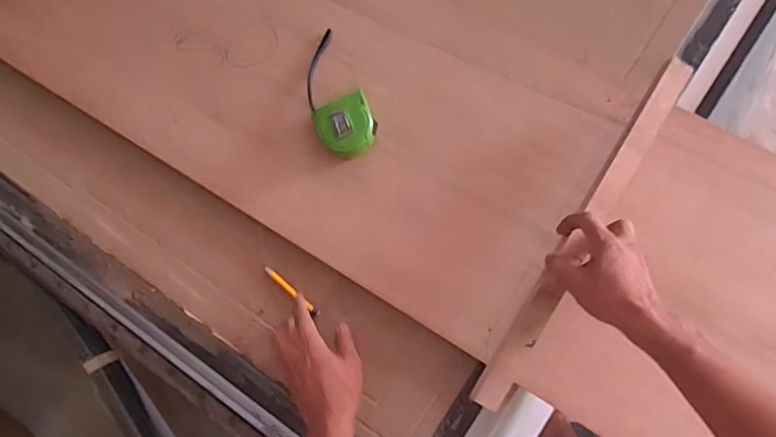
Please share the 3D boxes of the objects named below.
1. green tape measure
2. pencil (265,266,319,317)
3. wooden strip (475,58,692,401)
[{"bbox_3d":[-0.071,-0.166,0.682,0.076,0.044,0.184,-24,70,6],"label":"green tape measure"},{"bbox_3d":[-0.128,0.095,0.673,0.097,0.012,0.011,37,91,17],"label":"pencil"},{"bbox_3d":[0.224,0.012,0.574,0.031,0.019,0.448,31,86,10],"label":"wooden strip"}]

